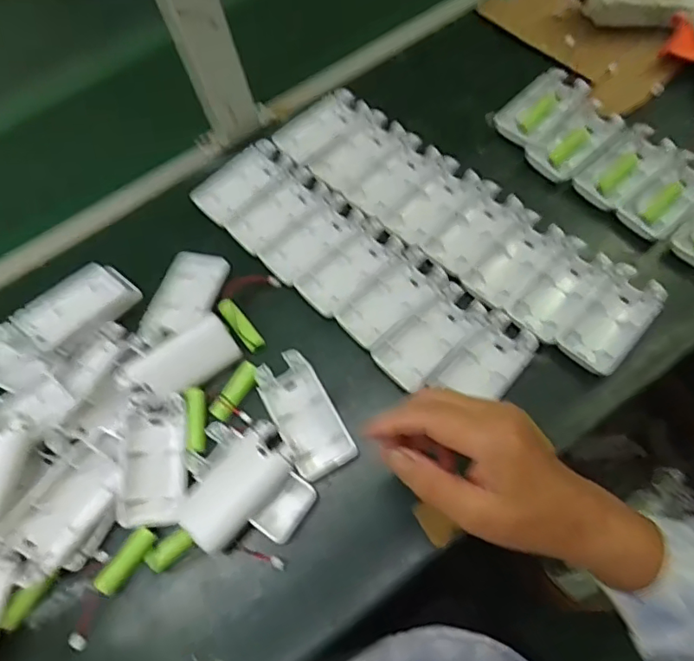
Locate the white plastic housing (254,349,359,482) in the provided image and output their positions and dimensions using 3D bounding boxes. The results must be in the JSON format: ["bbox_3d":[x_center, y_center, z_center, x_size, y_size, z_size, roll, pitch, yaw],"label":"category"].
[{"bbox_3d":[-0.034,0.064,0.416,0.046,0.010,0.098,-27,66,-7],"label":"white plastic housing"}]

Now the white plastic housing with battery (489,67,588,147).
[{"bbox_3d":[0.183,-0.211,0.502,0.085,0.029,0.053,-37,68,-11],"label":"white plastic housing with battery"}]

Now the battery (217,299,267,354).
[{"bbox_3d":[-0.089,-0.004,0.449,0.016,0.013,0.054,-37,68,-11],"label":"battery"}]

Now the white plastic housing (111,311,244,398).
[{"bbox_3d":[-0.132,0.025,0.423,0.088,0.014,0.044,-34,67,-10],"label":"white plastic housing"}]

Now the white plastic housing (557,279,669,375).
[{"bbox_3d":[0.217,-0.008,0.430,0.044,0.015,0.092,41,75,20],"label":"white plastic housing"}]

